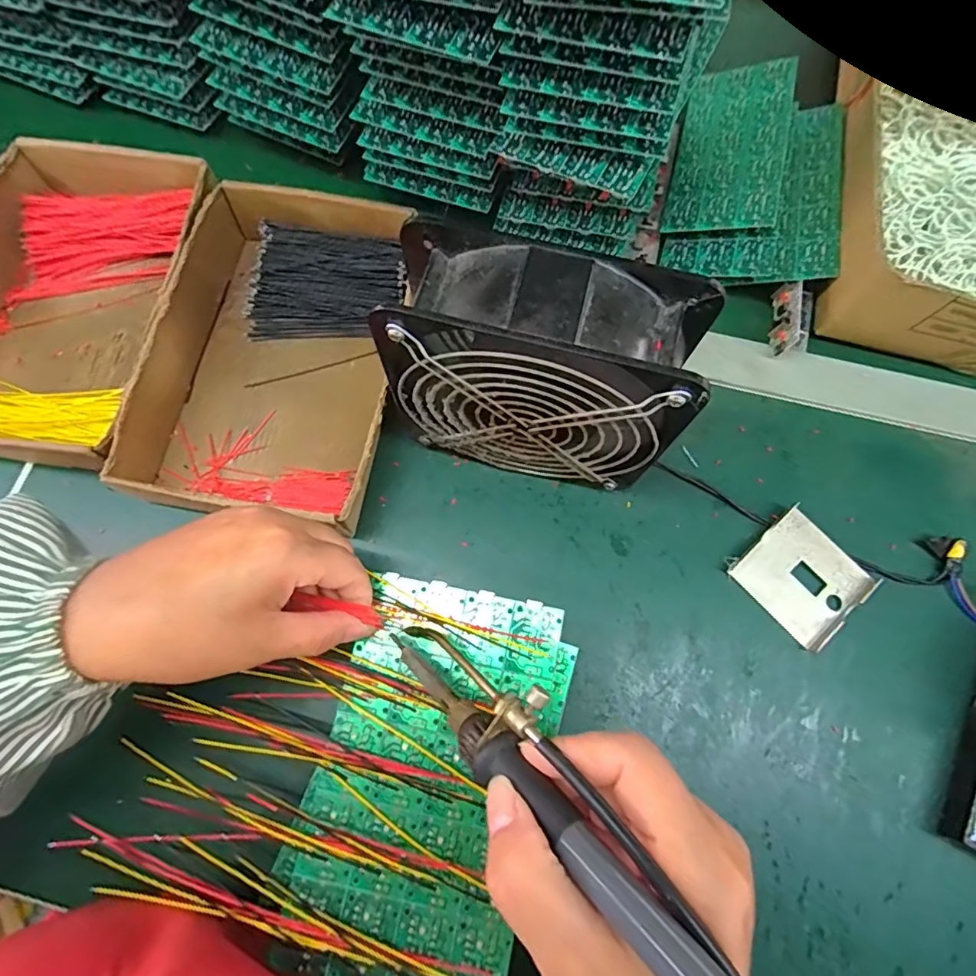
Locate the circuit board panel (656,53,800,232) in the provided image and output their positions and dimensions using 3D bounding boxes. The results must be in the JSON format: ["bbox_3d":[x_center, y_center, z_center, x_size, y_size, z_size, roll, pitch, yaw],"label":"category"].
[{"bbox_3d":[0.191,-0.271,0.415,0.080,0.004,0.174,8,69,24],"label":"circuit board panel"}]

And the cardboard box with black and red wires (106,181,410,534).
[{"bbox_3d":[-0.137,-0.093,0.359,0.155,0.045,0.250,7,73,2],"label":"cardboard box with black and red wires"}]

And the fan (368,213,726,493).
[{"bbox_3d":[0.025,-0.055,0.292,0.154,0.153,0.064,17,73,5],"label":"fan"}]

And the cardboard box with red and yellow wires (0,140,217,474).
[{"bbox_3d":[-0.287,-0.131,0.364,0.156,0.044,0.243,8,73,2],"label":"cardboard box with red and yellow wires"}]

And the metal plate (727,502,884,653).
[{"bbox_3d":[0.201,0.056,0.334,0.066,0.009,0.069,-42,78,-12],"label":"metal plate"}]

